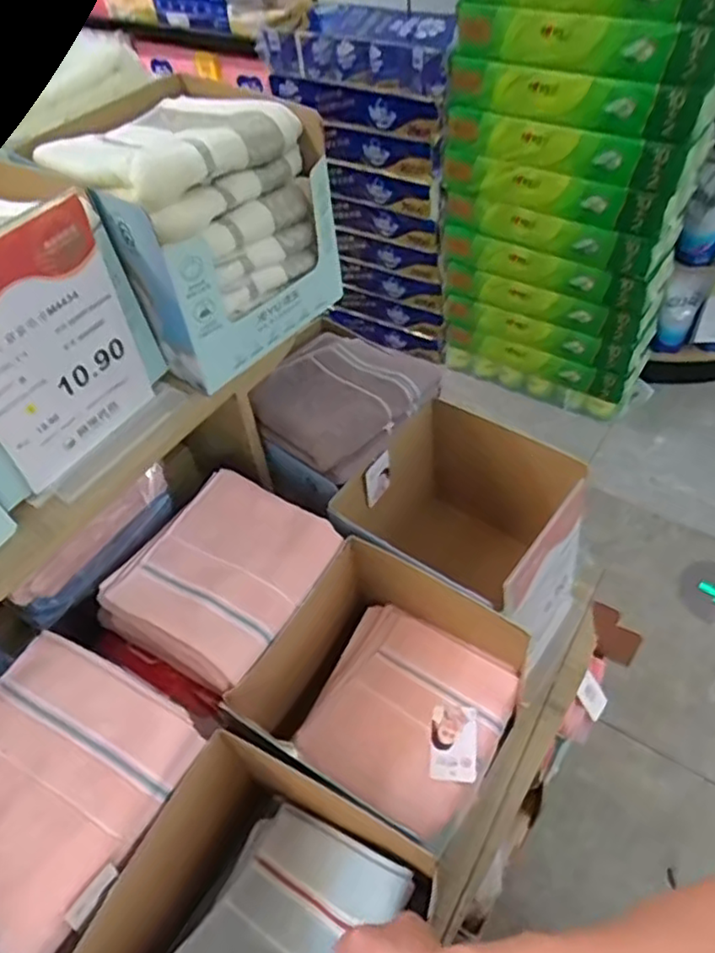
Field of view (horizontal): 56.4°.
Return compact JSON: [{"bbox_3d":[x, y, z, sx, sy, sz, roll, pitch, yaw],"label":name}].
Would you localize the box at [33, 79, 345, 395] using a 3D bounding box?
[{"bbox_3d":[-0.149,-0.247,0.646,0.197,0.194,0.199,35,61,30],"label":"box"}]

